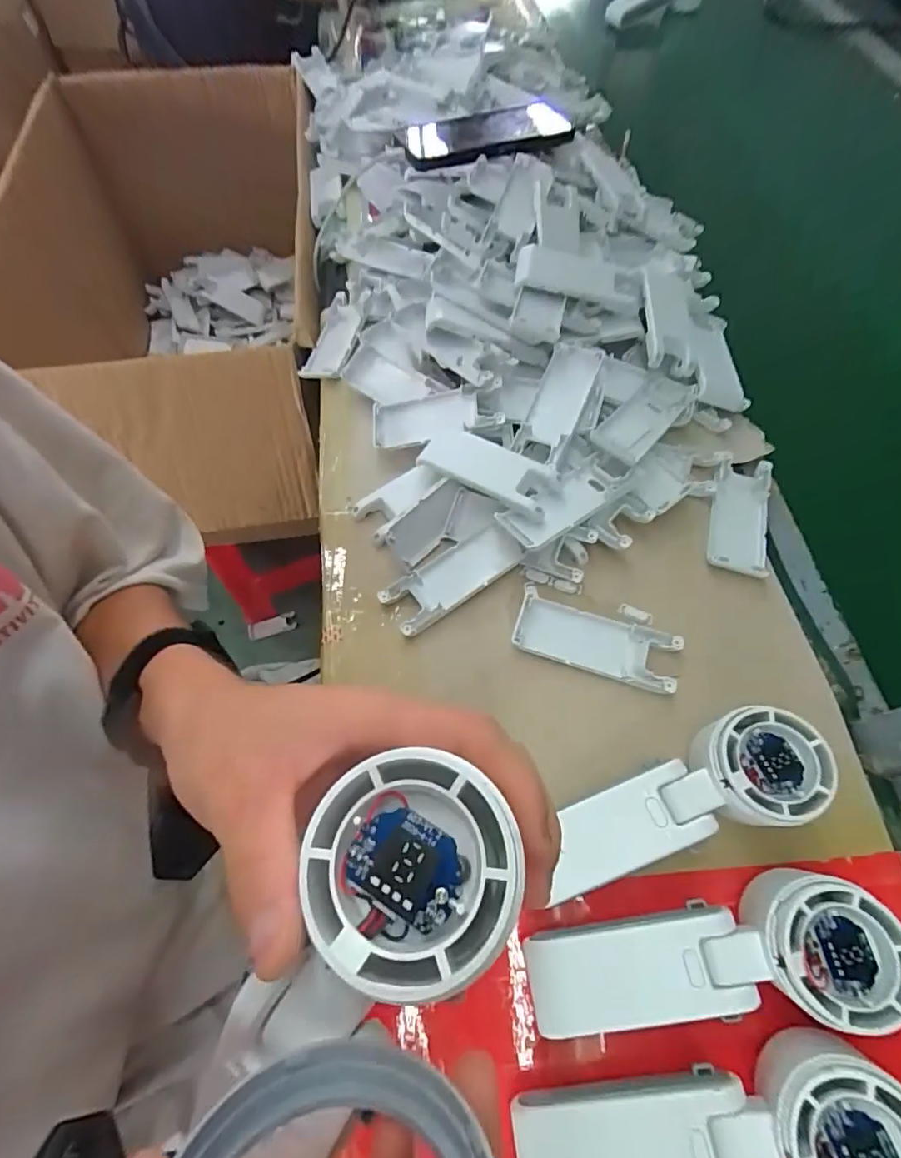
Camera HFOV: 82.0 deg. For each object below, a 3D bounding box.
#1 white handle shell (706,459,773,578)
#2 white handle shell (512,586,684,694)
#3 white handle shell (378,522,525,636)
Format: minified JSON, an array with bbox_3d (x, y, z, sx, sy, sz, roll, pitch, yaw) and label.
[{"bbox_3d":[0.213,-0.047,0.382,0.041,0.015,0.101,15,65,10],"label":"white handle shell"},{"bbox_3d":[0.096,0.042,0.344,0.103,0.017,0.040,16,65,10],"label":"white handle shell"},{"bbox_3d":[0.001,-0.002,0.370,0.100,0.012,0.040,-34,67,-13],"label":"white handle shell"}]

